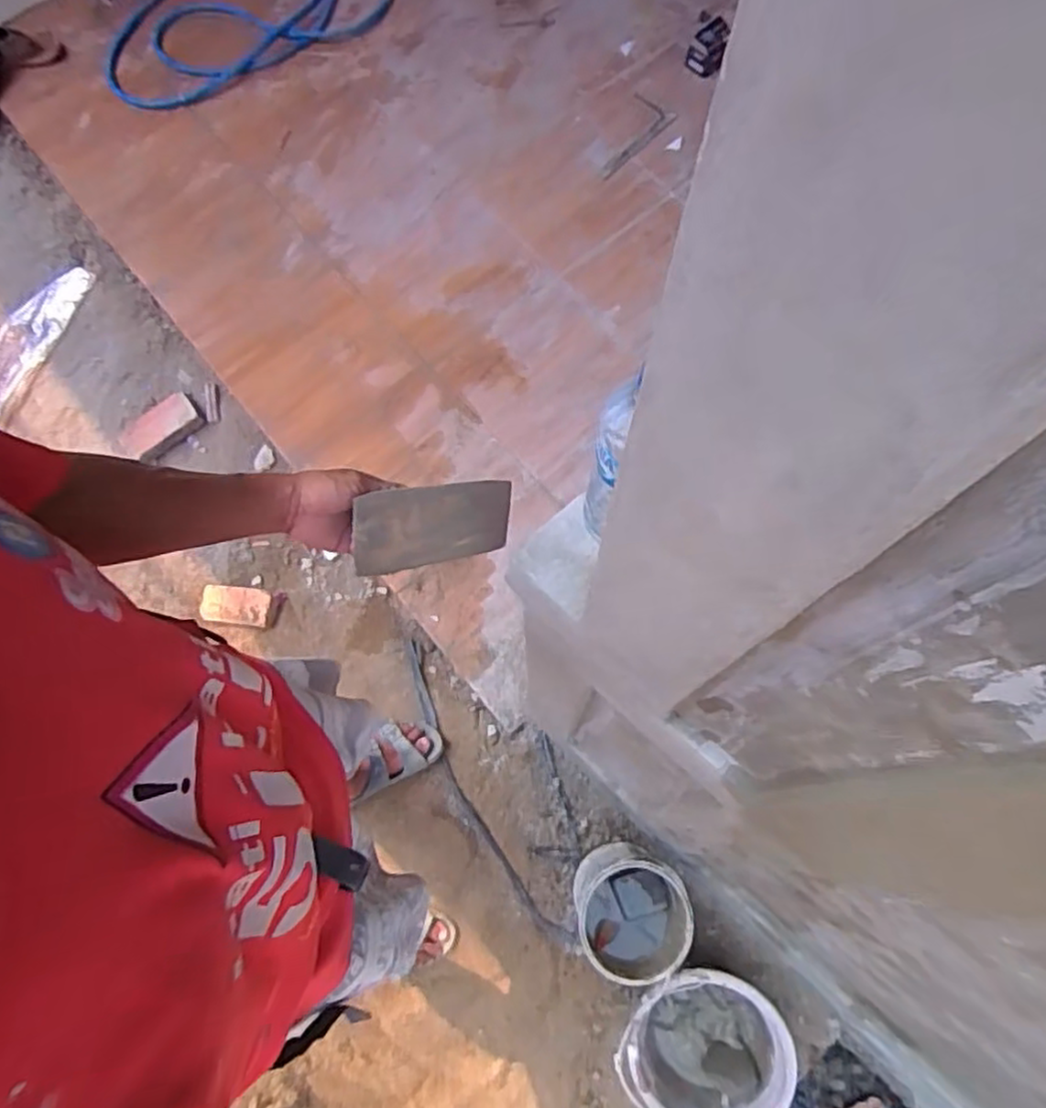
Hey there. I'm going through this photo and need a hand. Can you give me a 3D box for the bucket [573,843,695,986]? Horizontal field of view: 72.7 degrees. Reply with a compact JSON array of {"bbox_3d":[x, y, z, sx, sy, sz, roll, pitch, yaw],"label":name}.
[{"bbox_3d":[0.184,0.615,1.226,0.180,0.178,0.183,0,70,0],"label":"bucket"}]

